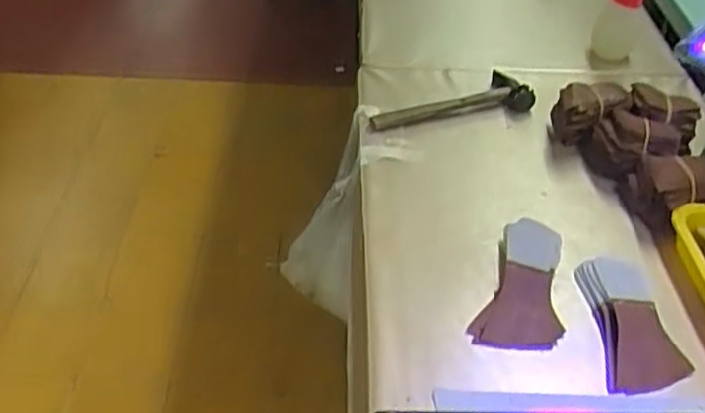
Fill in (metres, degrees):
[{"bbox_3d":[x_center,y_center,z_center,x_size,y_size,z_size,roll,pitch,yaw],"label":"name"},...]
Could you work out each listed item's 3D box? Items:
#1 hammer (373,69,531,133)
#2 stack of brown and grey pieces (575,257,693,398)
[{"bbox_3d":[0.138,-0.149,1.006,0.239,0.023,0.092,-13,43,-11],"label":"hammer"},{"bbox_3d":[0.291,0.122,0.732,0.083,0.025,0.161,1,43,-2],"label":"stack of brown and grey pieces"}]

